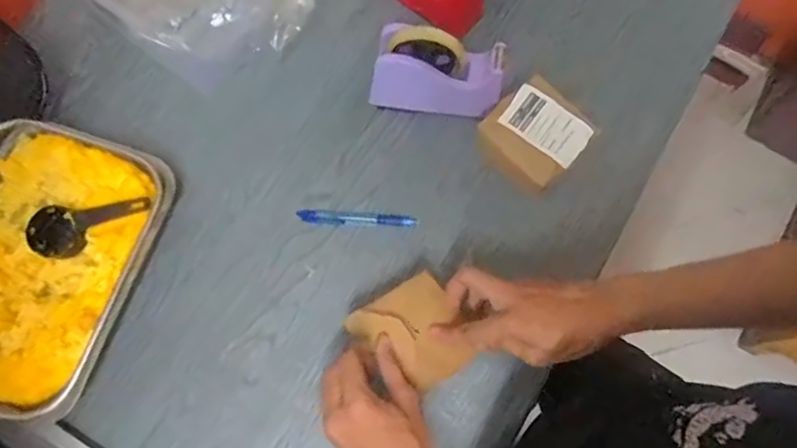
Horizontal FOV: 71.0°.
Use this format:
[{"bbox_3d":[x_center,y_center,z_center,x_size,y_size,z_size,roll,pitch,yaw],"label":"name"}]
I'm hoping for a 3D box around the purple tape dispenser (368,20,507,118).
[{"bbox_3d":[0.045,-0.177,0.648,0.145,0.095,0.065,12,73,3],"label":"purple tape dispenser"}]

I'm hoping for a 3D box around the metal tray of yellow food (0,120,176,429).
[{"bbox_3d":[-0.388,0.038,0.595,0.219,0.053,0.293,21,73,6],"label":"metal tray of yellow food"}]

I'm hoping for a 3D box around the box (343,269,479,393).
[{"bbox_3d":[0.015,0.109,0.547,0.095,0.015,0.098,-31,78,-9],"label":"box"}]

